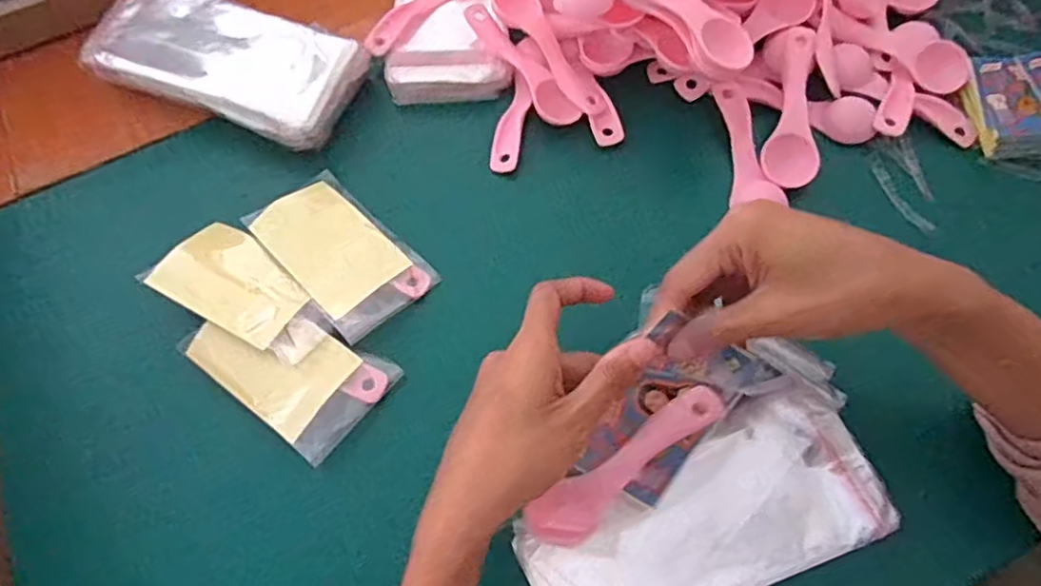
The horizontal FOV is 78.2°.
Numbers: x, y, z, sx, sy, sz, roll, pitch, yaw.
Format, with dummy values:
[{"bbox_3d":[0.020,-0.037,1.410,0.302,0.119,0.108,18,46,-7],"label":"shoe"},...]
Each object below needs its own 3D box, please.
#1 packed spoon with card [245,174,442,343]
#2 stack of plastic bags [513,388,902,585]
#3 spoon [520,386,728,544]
[{"bbox_3d":[-0.116,-0.027,0.410,0.066,0.017,0.114,-42,72,-14],"label":"packed spoon with card"},{"bbox_3d":[0.094,0.121,0.330,0.182,0.013,0.085,-26,68,-9],"label":"stack of plastic bags"},{"bbox_3d":[0.051,0.090,0.318,0.108,0.013,0.025,-40,69,12],"label":"spoon"}]

